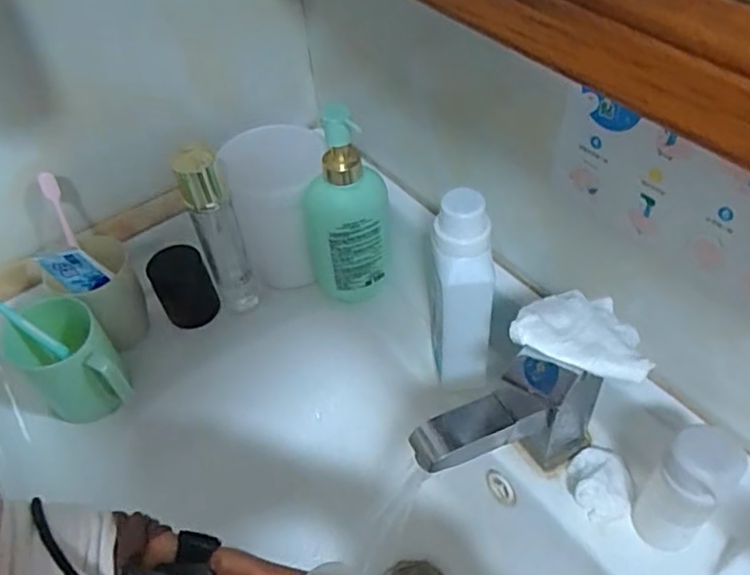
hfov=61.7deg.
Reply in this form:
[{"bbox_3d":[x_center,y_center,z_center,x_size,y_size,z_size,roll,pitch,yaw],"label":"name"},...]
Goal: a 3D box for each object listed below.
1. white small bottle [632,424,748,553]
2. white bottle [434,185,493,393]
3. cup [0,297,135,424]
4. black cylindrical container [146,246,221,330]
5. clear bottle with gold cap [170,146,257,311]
[{"bbox_3d":[0.217,0.147,0.444,0.038,0.145,0.044,-36,55,-25],"label":"white small bottle"},{"bbox_3d":[0.071,0.002,0.525,0.048,0.183,0.062,-1,49,3],"label":"white bottle"},{"bbox_3d":[-0.275,0.078,0.575,0.079,0.105,0.092,-32,54,-22],"label":"cup"},{"bbox_3d":[-0.202,0.002,0.667,0.056,0.081,0.052,-2,48,2],"label":"black cylindrical container"},{"bbox_3d":[-0.154,-0.046,0.626,0.041,0.210,0.035,-14,49,-8],"label":"clear bottle with gold cap"}]

